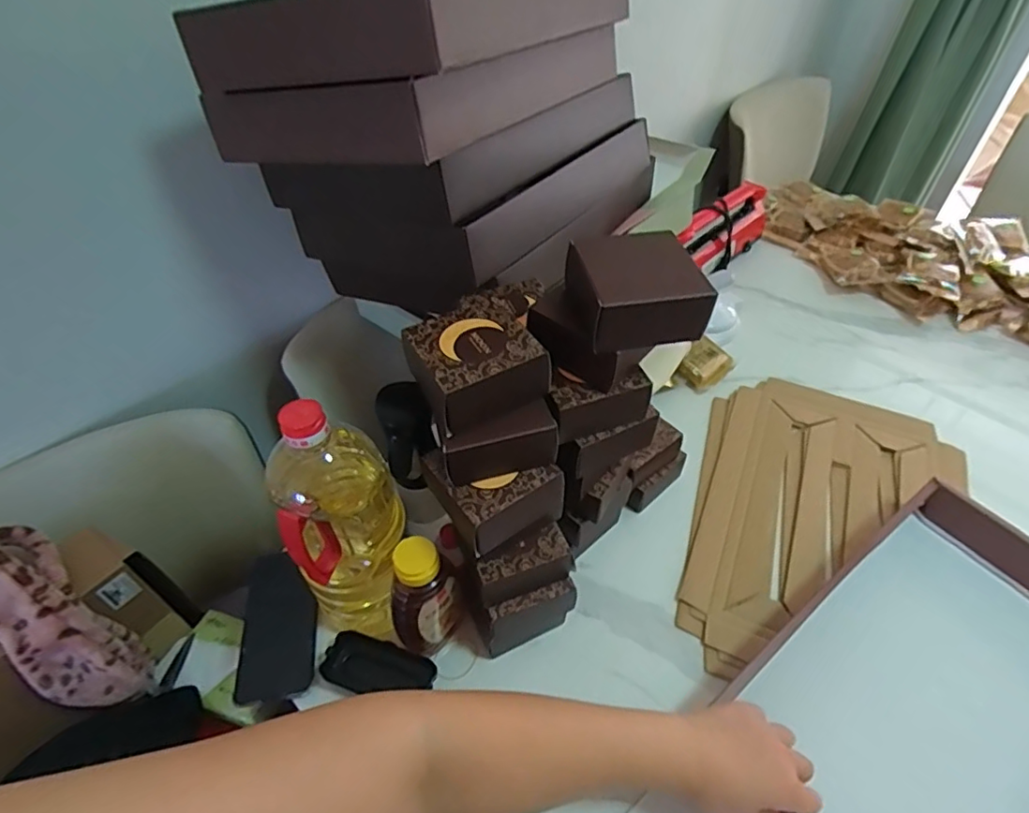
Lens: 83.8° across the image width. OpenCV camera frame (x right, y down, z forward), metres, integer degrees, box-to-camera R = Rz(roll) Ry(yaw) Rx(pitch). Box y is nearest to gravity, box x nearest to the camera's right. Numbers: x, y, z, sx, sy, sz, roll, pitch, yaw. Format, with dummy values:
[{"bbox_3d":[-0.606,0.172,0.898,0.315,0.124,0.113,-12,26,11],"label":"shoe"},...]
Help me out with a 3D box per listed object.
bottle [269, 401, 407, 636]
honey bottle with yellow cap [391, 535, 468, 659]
[{"bbox_3d":[-0.157,0.112,0.535,0.107,0.279,0.106,-19,50,-16],"label":"bottle"},{"bbox_3d":[-0.084,0.188,0.552,0.050,0.147,0.059,14,49,14],"label":"honey bottle with yellow cap"}]

